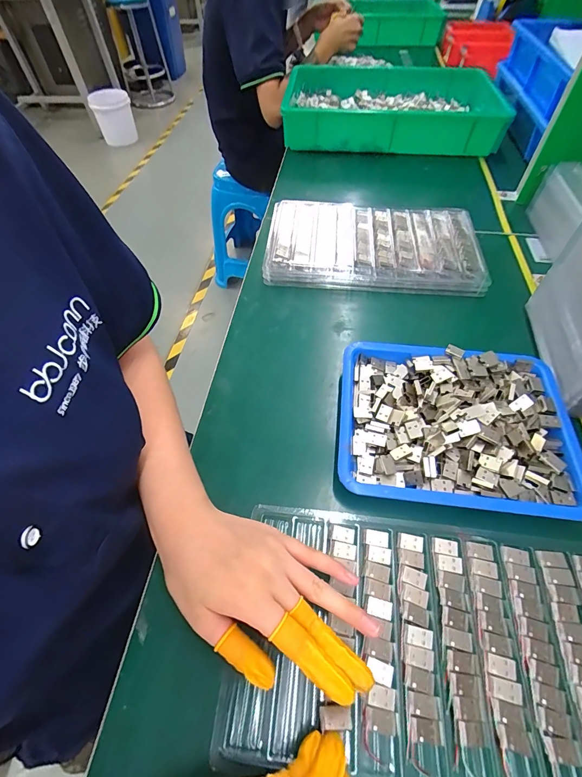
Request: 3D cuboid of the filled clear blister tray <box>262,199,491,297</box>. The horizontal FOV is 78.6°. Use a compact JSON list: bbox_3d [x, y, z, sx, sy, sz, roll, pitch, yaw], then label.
[{"bbox_3d":[0.117,-0.211,0.518,0.299,0.042,0.169,6,55,7],"label":"filled clear blister tray"}]

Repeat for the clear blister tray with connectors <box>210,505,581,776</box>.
[{"bbox_3d":[0.104,0.184,0.257,0.285,0.009,0.161,6,55,6],"label":"clear blister tray with connectors"}]

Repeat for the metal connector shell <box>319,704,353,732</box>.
[{"bbox_3d":[0.029,0.213,0.230,0.021,0.004,0.012,-3,55,0],"label":"metal connector shell"}]

